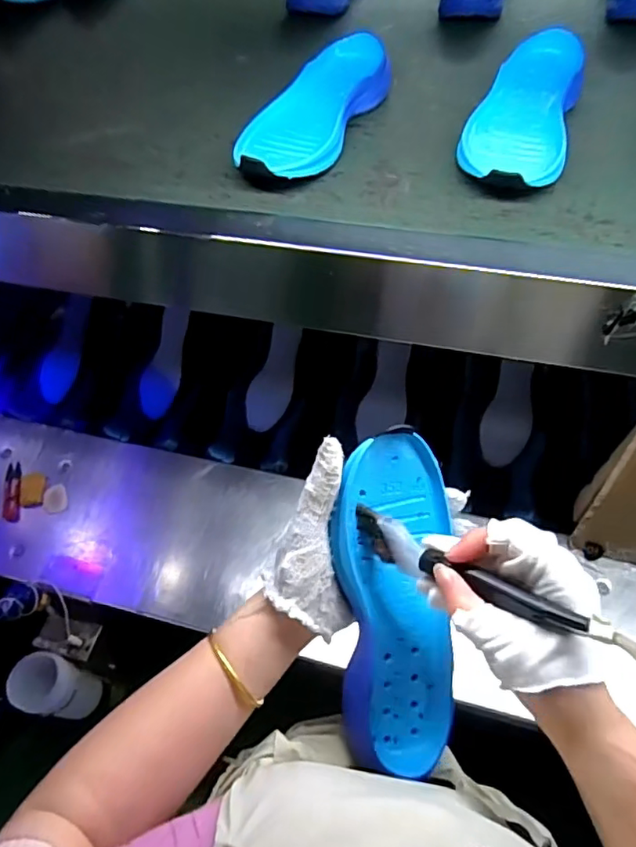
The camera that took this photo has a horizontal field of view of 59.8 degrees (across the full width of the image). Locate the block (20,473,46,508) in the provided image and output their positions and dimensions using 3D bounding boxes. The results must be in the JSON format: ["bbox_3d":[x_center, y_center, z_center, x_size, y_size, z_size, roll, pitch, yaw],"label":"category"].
[{"bbox_3d":[-0.433,0.101,0.842,0.035,0.005,0.057,-11,56,-3],"label":"block"}]

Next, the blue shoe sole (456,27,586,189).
[{"bbox_3d":[0.194,-0.295,0.526,0.098,0.044,0.257,15,58,14],"label":"blue shoe sole"}]

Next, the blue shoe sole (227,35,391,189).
[{"bbox_3d":[0.003,-0.319,0.557,0.077,0.049,0.247,20,60,17],"label":"blue shoe sole"}]

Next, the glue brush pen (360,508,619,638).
[{"bbox_3d":[0.087,0.089,0.331,0.161,0.028,0.018,16,56,43],"label":"glue brush pen"}]

